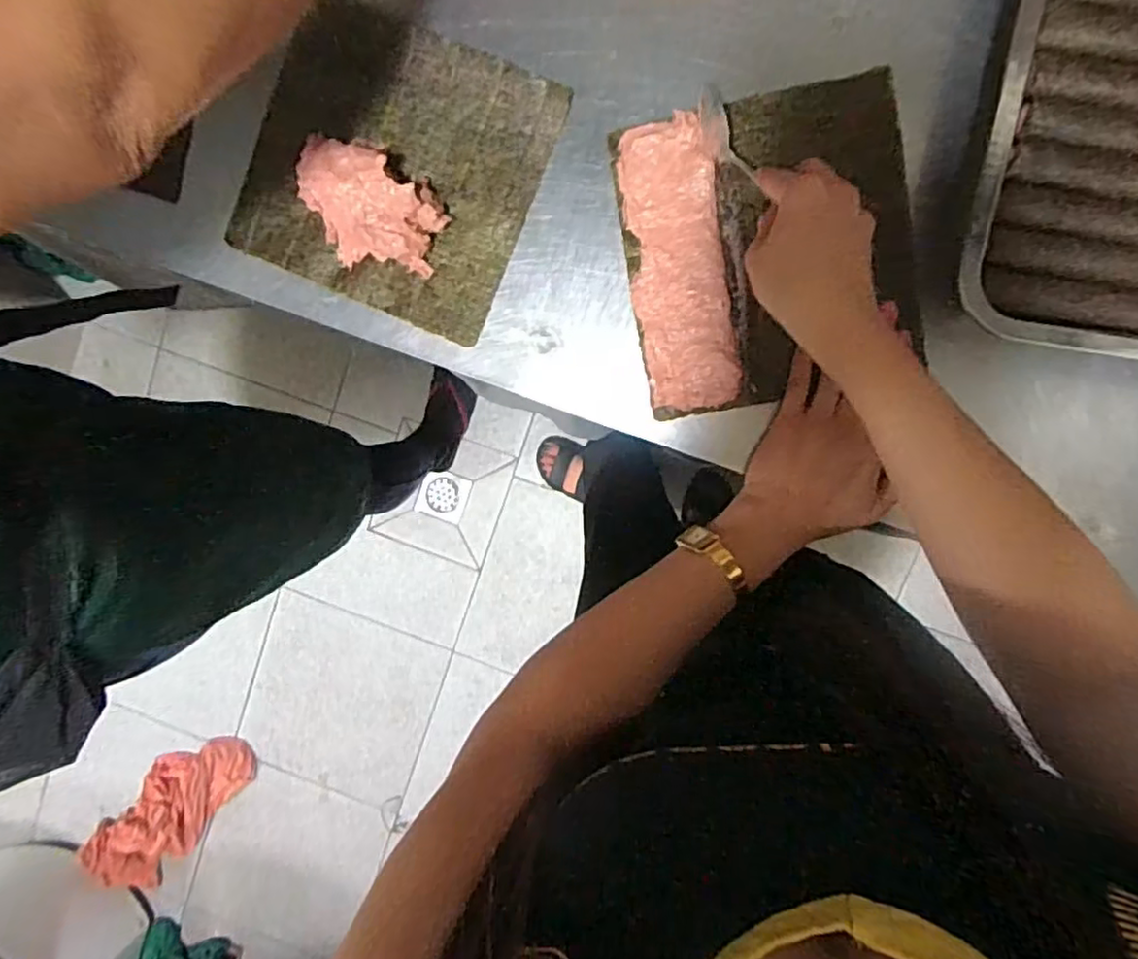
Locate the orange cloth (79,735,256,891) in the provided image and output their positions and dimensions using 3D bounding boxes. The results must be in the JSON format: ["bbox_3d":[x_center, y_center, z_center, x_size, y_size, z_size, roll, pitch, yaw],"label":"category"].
[{"bbox_3d":[-0.880,0.725,1.424,0.188,0.077,0.410,41,98,1],"label":"orange cloth"}]

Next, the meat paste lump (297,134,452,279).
[{"bbox_3d":[-0.139,-0.186,0.447,0.098,0.029,0.072,25,98,1],"label":"meat paste lump"}]

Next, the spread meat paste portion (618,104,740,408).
[{"bbox_3d":[0.075,-0.145,0.443,0.061,0.011,0.190,-9,96,6],"label":"spread meat paste portion"}]

